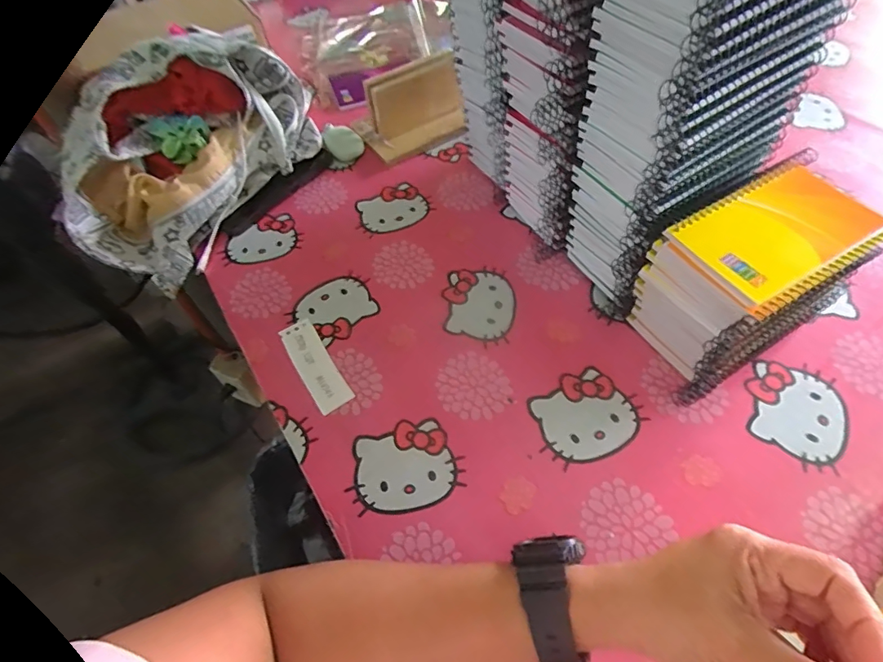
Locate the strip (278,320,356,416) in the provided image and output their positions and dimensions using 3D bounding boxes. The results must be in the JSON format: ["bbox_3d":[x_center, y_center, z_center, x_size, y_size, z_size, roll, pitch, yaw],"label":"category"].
[{"bbox_3d":[-0.120,0.030,0.447,0.033,0.004,0.105,-31,59,-15],"label":"strip"}]

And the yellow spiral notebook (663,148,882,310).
[{"bbox_3d":[0.243,-0.076,0.345,0.138,0.010,0.084,-27,58,-13],"label":"yellow spiral notebook"}]

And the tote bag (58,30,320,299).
[{"bbox_3d":[-0.294,-0.211,0.535,0.153,0.159,0.281,23,61,19],"label":"tote bag"}]

